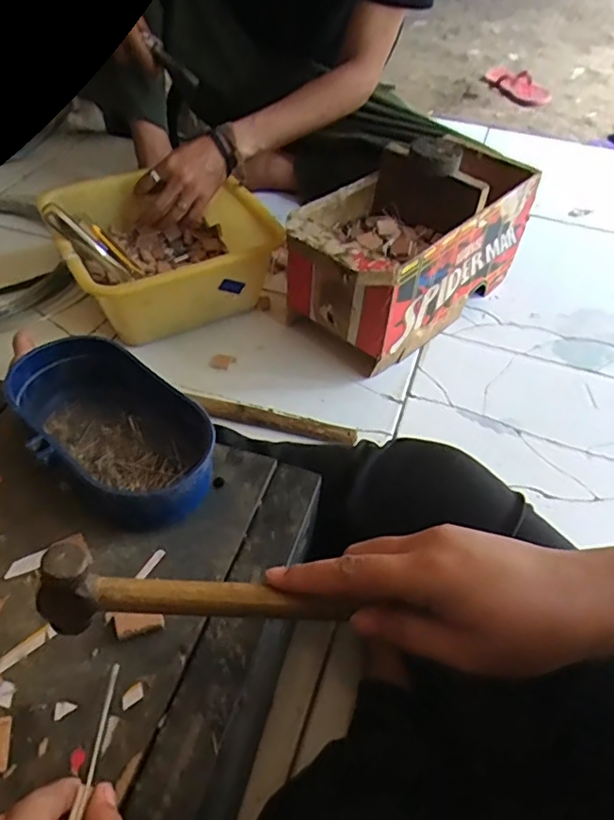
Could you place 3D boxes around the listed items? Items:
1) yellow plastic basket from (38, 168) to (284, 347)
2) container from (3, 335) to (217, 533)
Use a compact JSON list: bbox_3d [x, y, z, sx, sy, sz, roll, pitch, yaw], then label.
[{"bbox_3d":[-0.199,-0.222,0.810,0.272,0.124,0.251,-20,52,-21],"label":"yellow plastic basket"},{"bbox_3d":[-0.130,0.014,0.386,0.160,0.049,0.087,36,55,25],"label":"container"}]

